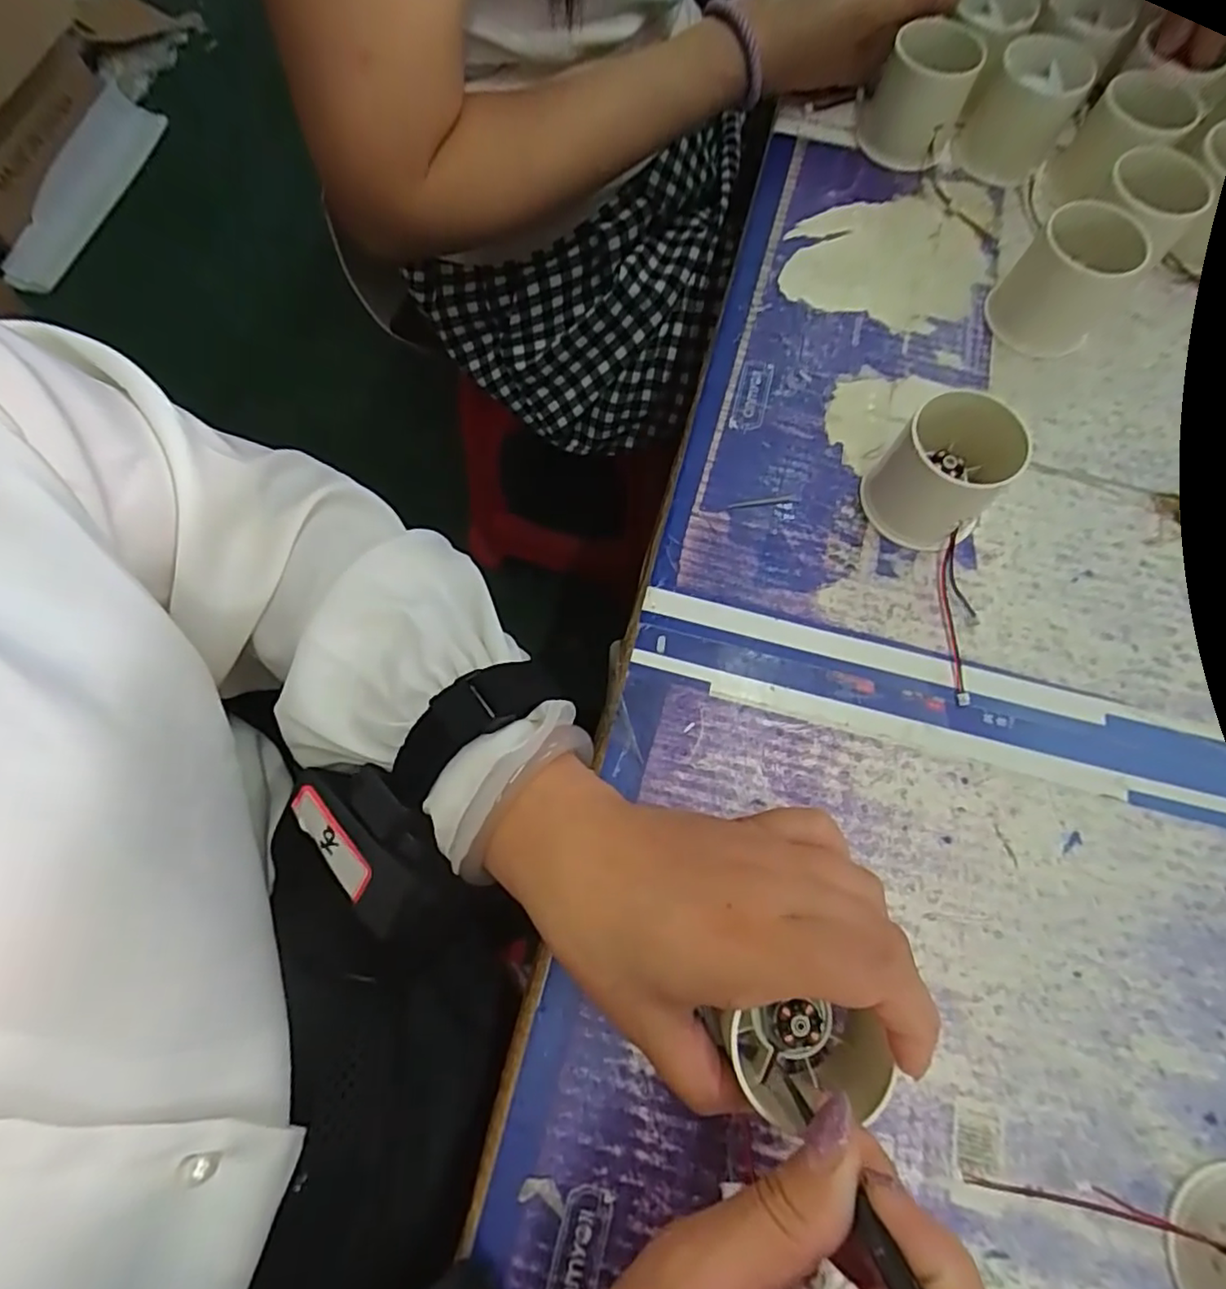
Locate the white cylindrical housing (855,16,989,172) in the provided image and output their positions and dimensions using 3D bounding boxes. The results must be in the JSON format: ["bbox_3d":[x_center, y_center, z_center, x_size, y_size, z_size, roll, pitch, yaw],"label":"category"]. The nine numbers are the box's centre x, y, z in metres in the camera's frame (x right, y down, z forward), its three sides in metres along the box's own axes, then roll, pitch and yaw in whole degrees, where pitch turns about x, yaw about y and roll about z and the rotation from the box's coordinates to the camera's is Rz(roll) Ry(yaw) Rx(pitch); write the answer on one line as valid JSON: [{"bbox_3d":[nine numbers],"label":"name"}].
[{"bbox_3d":[0.180,-0.326,0.380,0.055,0.051,0.055,0,70,-1],"label":"white cylindrical housing"}]

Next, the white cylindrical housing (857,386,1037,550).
[{"bbox_3d":[0.152,-0.079,0.293,0.053,0.050,0.052,43,75,13],"label":"white cylindrical housing"}]

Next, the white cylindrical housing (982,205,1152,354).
[{"bbox_3d":[0.238,-0.192,0.334,0.052,0.054,0.052,38,74,12],"label":"white cylindrical housing"}]

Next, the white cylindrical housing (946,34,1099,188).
[{"bbox_3d":[0.240,-0.315,0.378,0.053,0.055,0.053,0,70,-1],"label":"white cylindrical housing"}]

